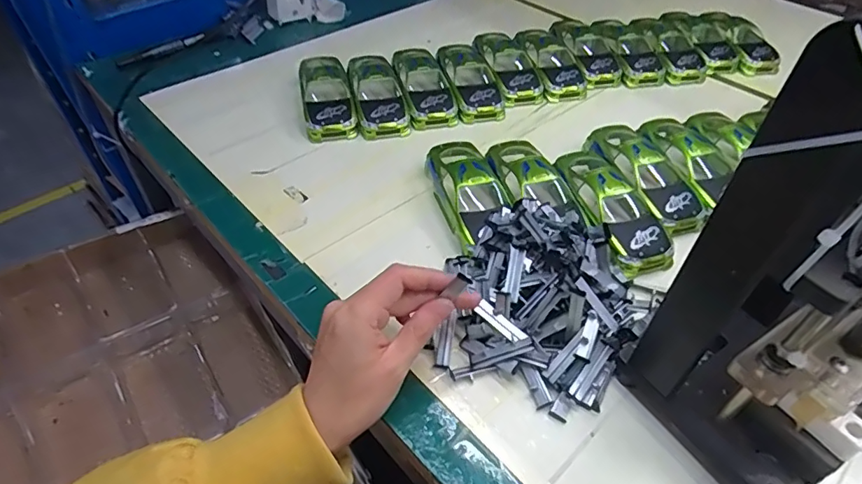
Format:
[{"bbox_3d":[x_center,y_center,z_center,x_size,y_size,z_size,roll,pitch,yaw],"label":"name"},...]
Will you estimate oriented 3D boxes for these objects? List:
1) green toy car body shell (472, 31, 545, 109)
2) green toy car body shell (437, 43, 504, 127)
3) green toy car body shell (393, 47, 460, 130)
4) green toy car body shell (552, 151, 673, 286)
[{"bbox_3d":[0.088,-0.196,0.584,0.055,0.031,0.127,-6,47,-7],"label":"green toy car body shell"},{"bbox_3d":[0.042,-0.177,0.563,0.053,0.032,0.127,-7,47,-8],"label":"green toy car body shell"},{"bbox_3d":[-0.007,-0.166,0.548,0.052,0.030,0.115,-11,60,-11],"label":"green toy car body shell"},{"bbox_3d":[0.147,-0.031,0.418,0.051,0.029,0.135,-11,48,-12],"label":"green toy car body shell"}]

